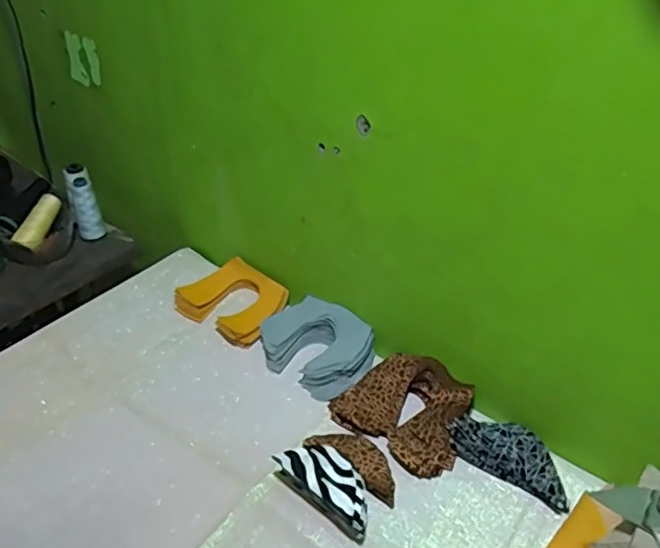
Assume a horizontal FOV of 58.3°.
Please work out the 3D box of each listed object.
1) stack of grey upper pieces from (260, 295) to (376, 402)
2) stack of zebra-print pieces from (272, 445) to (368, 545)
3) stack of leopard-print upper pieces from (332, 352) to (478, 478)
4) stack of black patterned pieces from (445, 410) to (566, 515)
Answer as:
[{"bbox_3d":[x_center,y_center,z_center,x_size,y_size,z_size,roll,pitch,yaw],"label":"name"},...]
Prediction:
[{"bbox_3d":[-0.019,0.100,0.845,0.160,0.053,0.121,25,43,27],"label":"stack of grey upper pieces"},{"bbox_3d":[-0.002,0.238,0.669,0.127,0.053,0.054,31,46,32],"label":"stack of zebra-print pieces"},{"bbox_3d":[0.102,0.169,0.765,0.164,0.055,0.137,29,45,31],"label":"stack of leopard-print upper pieces"},{"bbox_3d":[0.222,0.219,0.720,0.150,0.037,0.074,24,43,26],"label":"stack of black patterned pieces"}]

